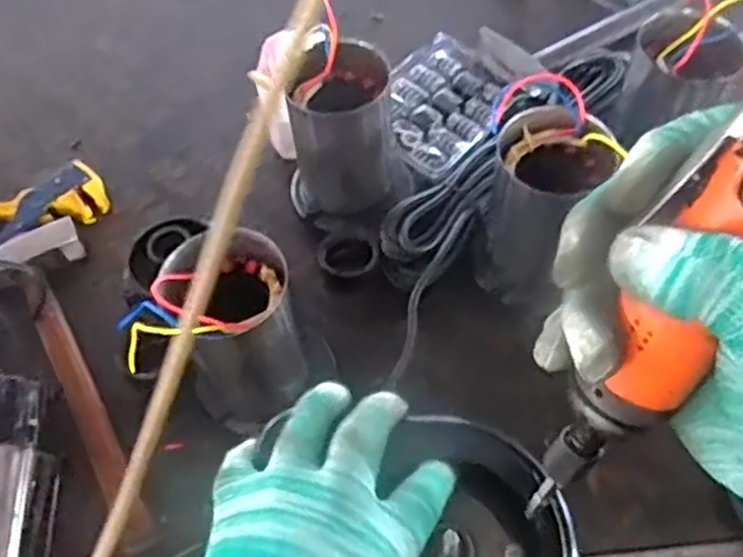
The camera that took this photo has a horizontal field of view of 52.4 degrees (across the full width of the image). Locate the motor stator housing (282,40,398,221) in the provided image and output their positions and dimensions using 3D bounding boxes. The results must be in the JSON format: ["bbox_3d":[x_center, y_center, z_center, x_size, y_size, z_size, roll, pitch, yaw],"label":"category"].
[{"bbox_3d":[-0.026,-0.132,0.697,0.092,0.135,0.086,-6,58,-2],"label":"motor stator housing"}]

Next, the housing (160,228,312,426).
[{"bbox_3d":[-0.102,0.038,0.588,0.090,0.147,0.093,-18,59,-9],"label":"housing"}]

